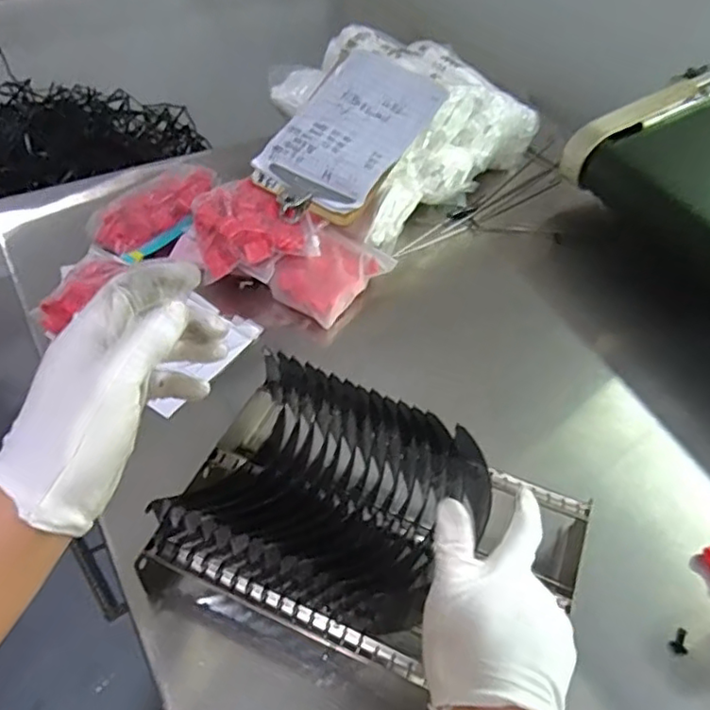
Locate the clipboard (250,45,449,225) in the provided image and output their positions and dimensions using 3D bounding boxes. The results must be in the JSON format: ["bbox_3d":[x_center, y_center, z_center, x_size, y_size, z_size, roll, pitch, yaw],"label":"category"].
[{"bbox_3d":[-0.012,-0.256,0.717,0.147,0.021,0.231,32,78,20],"label":"clipboard"}]

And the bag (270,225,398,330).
[{"bbox_3d":[-0.025,-0.098,0.711,0.089,0.037,0.131,32,54,20],"label":"bag"}]

